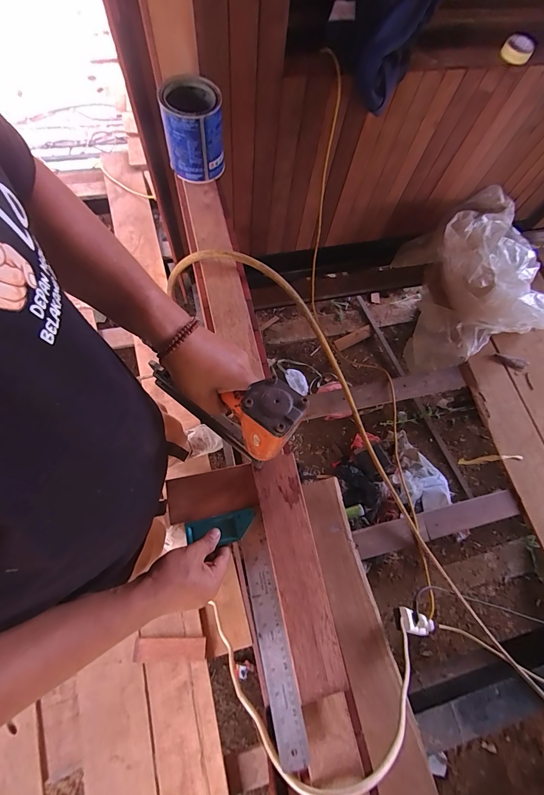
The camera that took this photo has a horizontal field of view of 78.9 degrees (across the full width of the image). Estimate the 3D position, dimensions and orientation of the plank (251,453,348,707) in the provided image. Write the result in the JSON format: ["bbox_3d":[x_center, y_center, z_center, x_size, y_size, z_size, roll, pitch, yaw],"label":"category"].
[{"bbox_3d":[0.034,0.234,0.456,0.062,0.014,0.299,-11,73,-9],"label":"plank"}]

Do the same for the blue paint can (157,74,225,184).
[{"bbox_3d":[-0.153,-0.524,0.651,0.108,0.125,0.120,-3,72,-6],"label":"blue paint can"}]

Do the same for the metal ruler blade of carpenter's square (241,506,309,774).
[{"bbox_3d":[-0.001,0.309,0.441,0.041,0.010,0.292,-14,73,2],"label":"metal ruler blade of carpenter's square"}]

